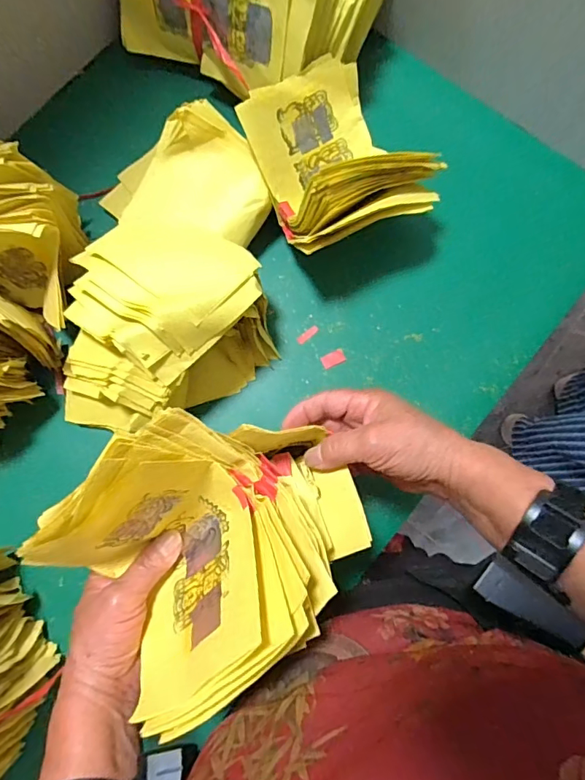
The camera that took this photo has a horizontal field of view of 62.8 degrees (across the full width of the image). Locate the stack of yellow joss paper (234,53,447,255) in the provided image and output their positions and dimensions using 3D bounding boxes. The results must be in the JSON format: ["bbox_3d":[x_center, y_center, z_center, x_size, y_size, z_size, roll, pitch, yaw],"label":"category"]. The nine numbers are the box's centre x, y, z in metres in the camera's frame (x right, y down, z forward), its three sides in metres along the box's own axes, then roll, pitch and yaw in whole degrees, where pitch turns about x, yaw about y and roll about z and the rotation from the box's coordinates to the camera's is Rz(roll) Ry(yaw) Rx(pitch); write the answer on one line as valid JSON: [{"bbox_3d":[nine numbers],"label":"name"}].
[{"bbox_3d":[0.039,-0.225,0.451,0.139,0.091,0.166,-26,80,-6],"label":"stack of yellow joss paper"}]

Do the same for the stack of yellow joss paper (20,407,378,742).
[{"bbox_3d":[-0.055,0.100,0.330,0.194,0.106,0.154,-40,82,-8],"label":"stack of yellow joss paper"}]

